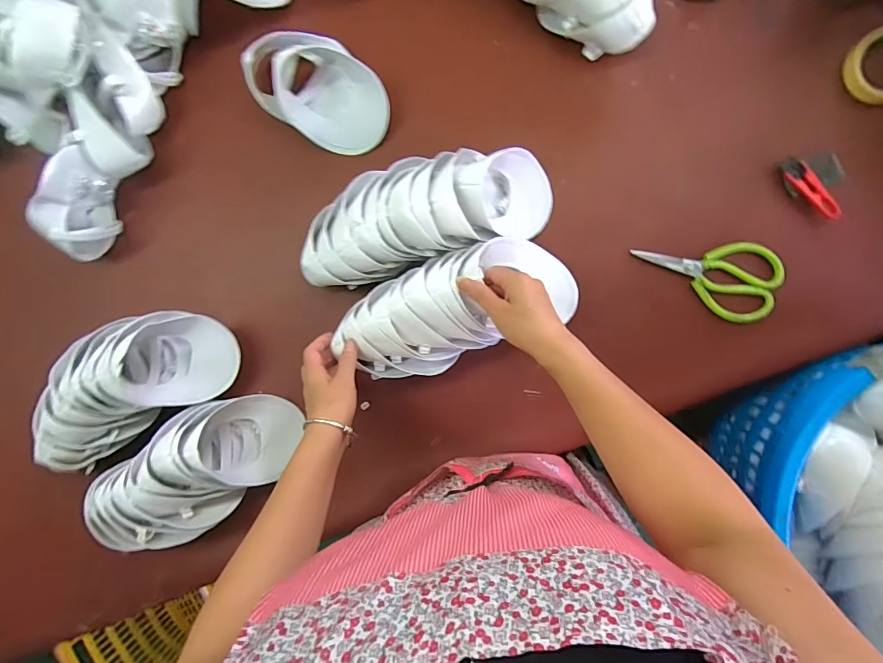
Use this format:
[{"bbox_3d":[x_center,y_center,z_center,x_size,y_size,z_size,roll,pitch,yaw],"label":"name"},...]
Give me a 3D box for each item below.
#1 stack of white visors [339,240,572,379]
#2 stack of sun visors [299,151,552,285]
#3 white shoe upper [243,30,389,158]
[{"bbox_3d":[0.016,-0.026,0.564,0.310,0.085,0.126,-24,90,-1],"label":"stack of white visors"},{"bbox_3d":[-0.024,-0.155,0.581,0.354,0.110,0.122,-13,91,4],"label":"stack of sun visors"},{"bbox_3d":[-0.170,-0.334,0.604,0.202,0.073,0.120,31,94,2],"label":"white shoe upper"}]

